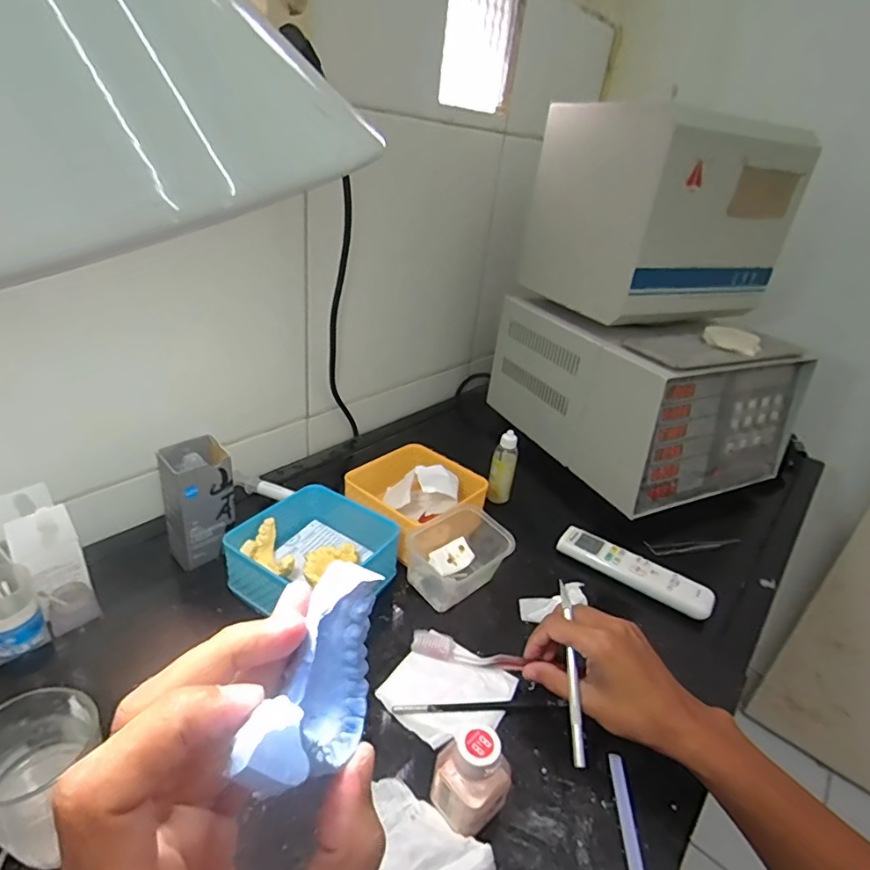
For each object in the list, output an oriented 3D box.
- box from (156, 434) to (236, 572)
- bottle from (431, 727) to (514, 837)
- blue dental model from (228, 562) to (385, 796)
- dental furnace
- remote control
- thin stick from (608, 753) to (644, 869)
[{"bbox_3d":[-0.249,0.074,0.555,0.065,0.120,0.065,-10,33,-29],"label":"box"},{"bbox_3d":[0.028,0.232,0.358,0.043,0.067,0.044,-14,35,-35],"label":"bottle"},{"bbox_3d":[-0.035,0.080,0.160,0.023,0.049,0.070,10,28,4],"label":"blue dental model"},{"bbox_3d":[0.350,-0.194,0.801,0.391,0.436,0.365,-9,32,-29],"label":"dental furnace"},{"bbox_3d":[0.238,0.164,0.633,0.180,0.026,0.038,23,32,27],"label":"remote control"},{"bbox_3d":[0.135,0.285,0.355,0.010,0.009,0.137,9,28,2],"label":"thin stick"}]

